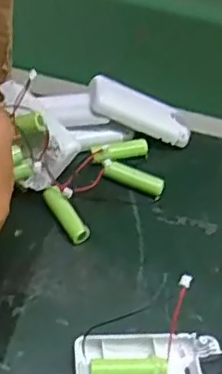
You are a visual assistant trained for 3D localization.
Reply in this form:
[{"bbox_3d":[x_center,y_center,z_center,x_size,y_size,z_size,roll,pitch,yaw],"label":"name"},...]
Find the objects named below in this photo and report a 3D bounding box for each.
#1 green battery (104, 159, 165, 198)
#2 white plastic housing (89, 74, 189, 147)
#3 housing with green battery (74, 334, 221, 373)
[{"bbox_3d":[0.019,-0.007,0.494,0.049,0.015,0.015,21,50,8],"label":"green battery"},{"bbox_3d":[0.026,-0.063,0.520,0.094,0.014,0.035,24,46,-18],"label":"white plastic housing"},{"bbox_3d":[0.025,0.117,0.391,0.094,0.015,0.044,2,50,-9],"label":"housing with green battery"}]

